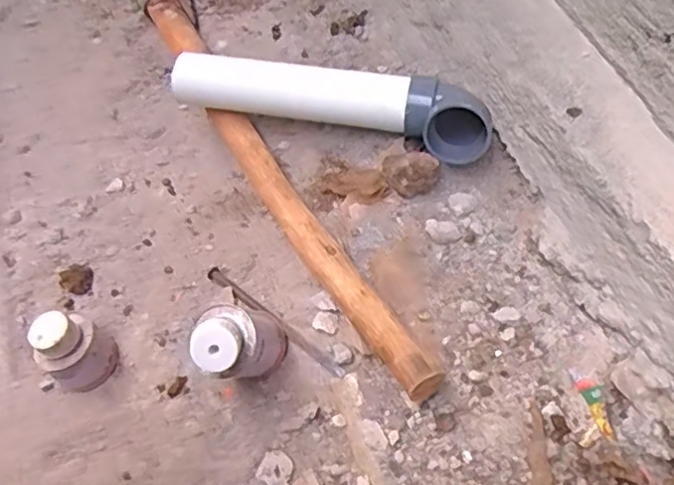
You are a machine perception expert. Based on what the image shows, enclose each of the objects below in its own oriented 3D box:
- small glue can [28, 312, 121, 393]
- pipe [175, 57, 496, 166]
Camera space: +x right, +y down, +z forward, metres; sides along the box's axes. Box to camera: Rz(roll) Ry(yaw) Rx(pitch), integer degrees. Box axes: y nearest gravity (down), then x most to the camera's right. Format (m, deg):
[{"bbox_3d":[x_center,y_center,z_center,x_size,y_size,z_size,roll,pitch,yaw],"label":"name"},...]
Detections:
[{"bbox_3d":[-0.265,0.109,0.631,0.061,0.075,0.065,-1,59,2],"label":"small glue can"},{"bbox_3d":[-0.010,-0.161,0.683,0.355,0.058,0.076,14,61,12],"label":"pipe"}]

